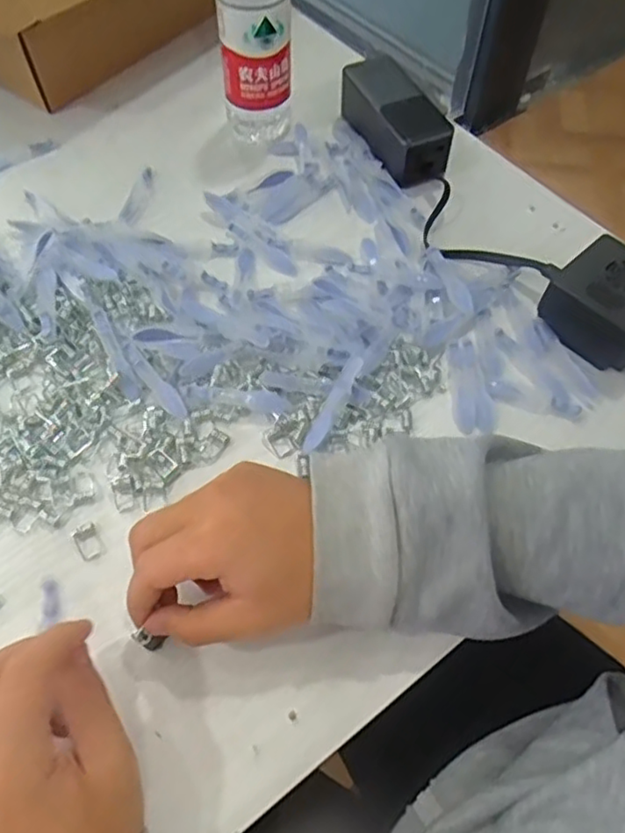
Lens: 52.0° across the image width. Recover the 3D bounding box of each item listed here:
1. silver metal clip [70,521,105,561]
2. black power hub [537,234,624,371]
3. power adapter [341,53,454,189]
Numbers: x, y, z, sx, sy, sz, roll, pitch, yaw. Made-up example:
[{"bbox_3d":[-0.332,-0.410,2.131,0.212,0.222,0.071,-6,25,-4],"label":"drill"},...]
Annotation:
[{"bbox_3d":[-0.147,0.081,0.419,0.015,0.009,0.025,-30,64,-16],"label":"silver metal clip"},{"bbox_3d":[0.228,-0.087,0.493,0.074,0.049,0.079,-40,67,-21],"label":"black power hub"},{"bbox_3d":[0.076,-0.279,0.600,0.054,0.051,0.131,-21,62,-12],"label":"power adapter"}]

